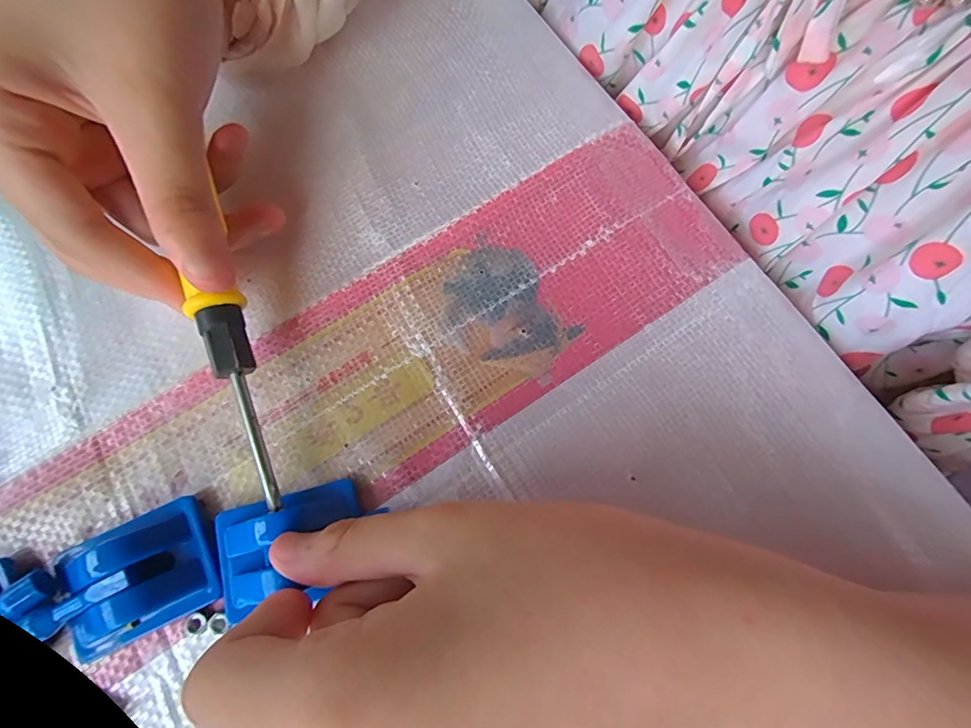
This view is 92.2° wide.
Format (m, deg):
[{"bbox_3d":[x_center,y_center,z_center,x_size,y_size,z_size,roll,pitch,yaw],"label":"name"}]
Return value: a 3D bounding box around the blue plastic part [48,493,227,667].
[{"bbox_3d":[-0.102,0.062,0.141,0.032,0.021,0.033,-27,78,-7],"label":"blue plastic part"}]

